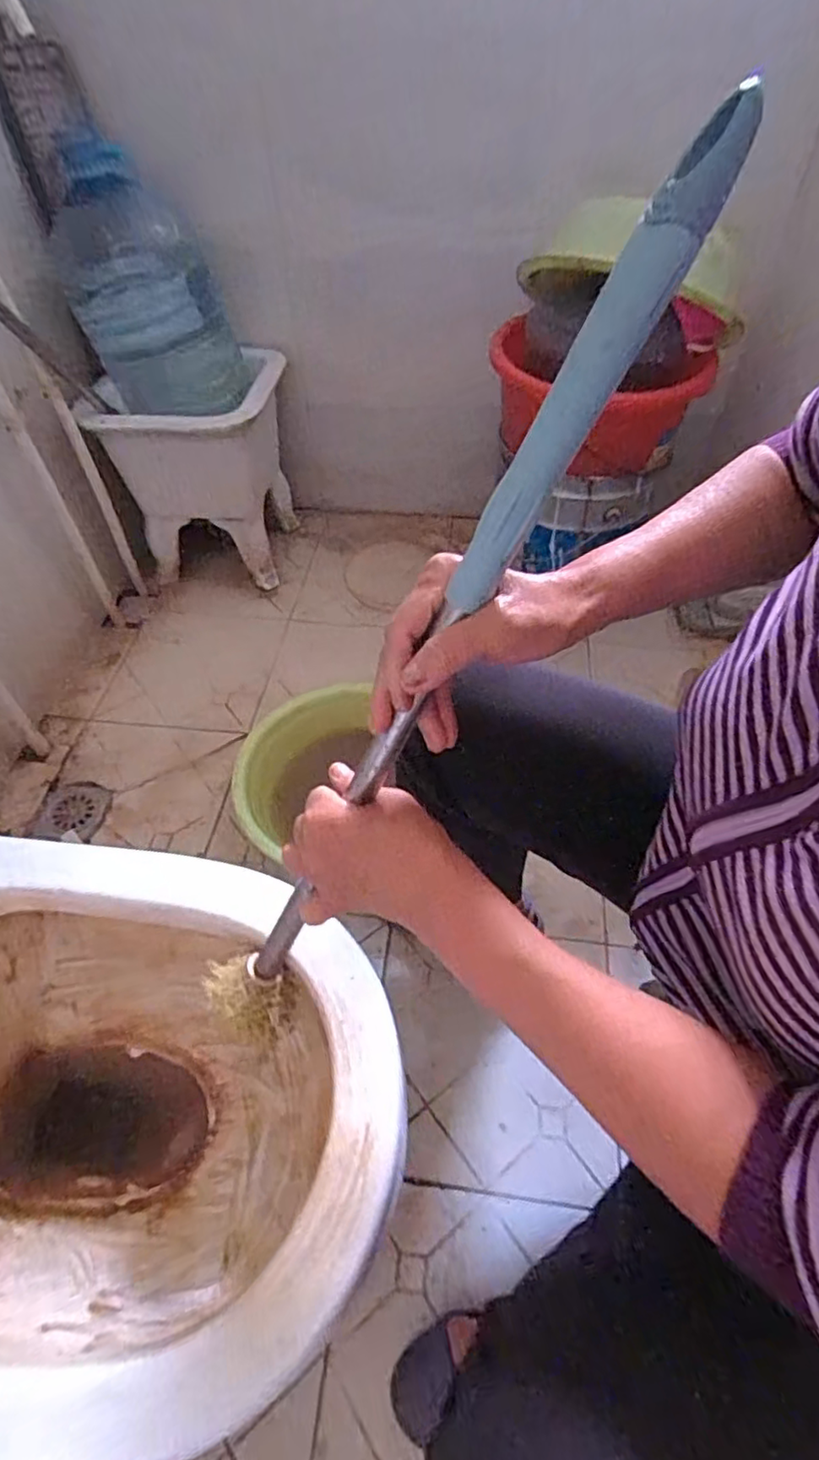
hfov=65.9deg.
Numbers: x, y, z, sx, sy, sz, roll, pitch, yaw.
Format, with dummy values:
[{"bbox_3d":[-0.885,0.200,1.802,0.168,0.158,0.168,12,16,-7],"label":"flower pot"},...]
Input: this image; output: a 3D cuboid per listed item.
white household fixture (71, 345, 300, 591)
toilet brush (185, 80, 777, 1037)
[{"bbox_3d":[-0.393,-0.492,1.257,0.316,0.361,0.231,-4,52,-1],"label":"white household fixture"},{"bbox_3d":[-0.001,-0.017,0.348,0.034,0.543,0.050,-3,41,-47],"label":"toilet brush"}]

